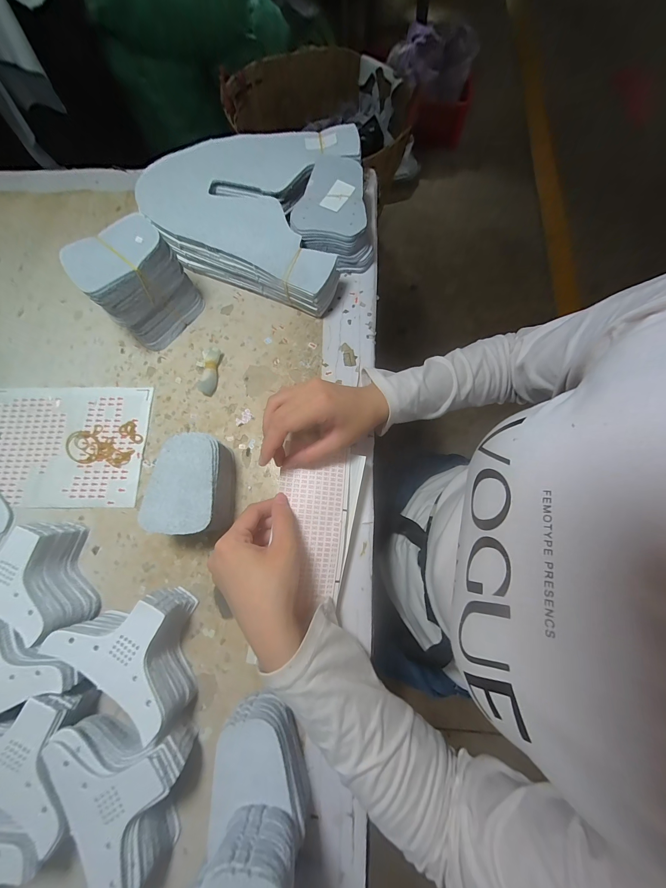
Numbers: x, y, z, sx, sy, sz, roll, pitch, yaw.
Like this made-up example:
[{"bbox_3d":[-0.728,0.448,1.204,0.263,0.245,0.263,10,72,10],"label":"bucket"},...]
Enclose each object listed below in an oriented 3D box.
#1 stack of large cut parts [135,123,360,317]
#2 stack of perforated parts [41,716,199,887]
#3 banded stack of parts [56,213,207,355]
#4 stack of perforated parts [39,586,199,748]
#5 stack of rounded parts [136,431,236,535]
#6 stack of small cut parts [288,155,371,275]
[{"bbox_3d":[-0.101,-0.312,0.411,0.276,0.059,0.233,18,76,7],"label":"stack of large cut parts"},{"bbox_3d":[-0.178,0.289,0.255,0.104,0.054,0.104,8,76,4],"label":"stack of perforated parts"},{"bbox_3d":[-0.215,-0.179,0.356,0.094,0.110,0.060,-43,78,-9],"label":"banded stack of parts"},{"bbox_3d":[-0.171,0.179,0.287,0.122,0.058,0.076,32,78,10],"label":"stack of perforated parts"},{"bbox_3d":[-0.143,0.043,0.320,0.066,0.063,0.094,-6,75,0],"label":"stack of rounded parts"},{"bbox_3d":[0.001,-0.294,0.402,0.098,0.057,0.129,0,75,2],"label":"stack of small cut parts"}]

